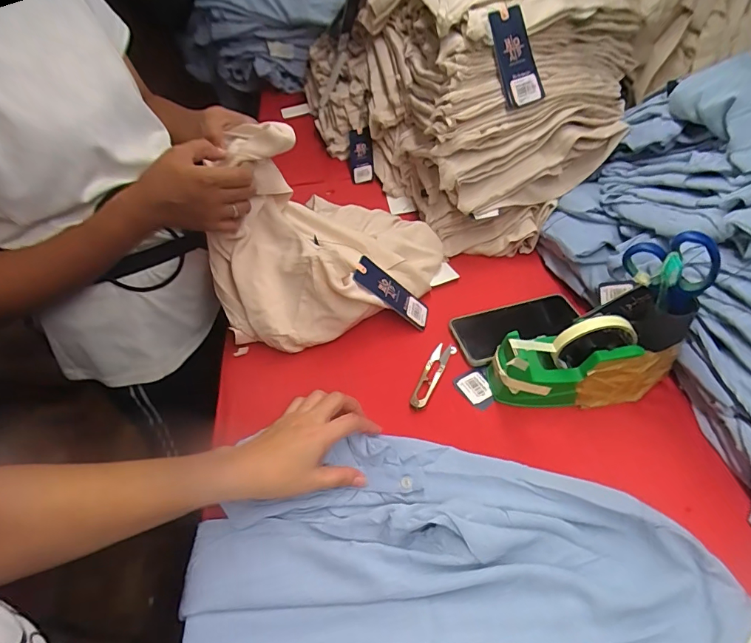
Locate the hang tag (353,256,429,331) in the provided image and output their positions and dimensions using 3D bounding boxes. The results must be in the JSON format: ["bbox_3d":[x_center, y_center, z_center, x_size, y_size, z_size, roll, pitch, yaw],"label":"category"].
[{"bbox_3d":[0.023,-0.036,0.549,0.120,0.009,0.048,36,47,-21],"label":"hang tag"}]

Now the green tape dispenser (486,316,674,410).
[{"bbox_3d":[0.220,0.040,0.458,0.182,0.098,0.068,2,49,6],"label":"green tape dispenser"}]

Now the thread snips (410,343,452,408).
[{"bbox_3d":[0.068,0.061,0.514,0.020,0.012,0.102,17,52,18],"label":"thread snips"}]

